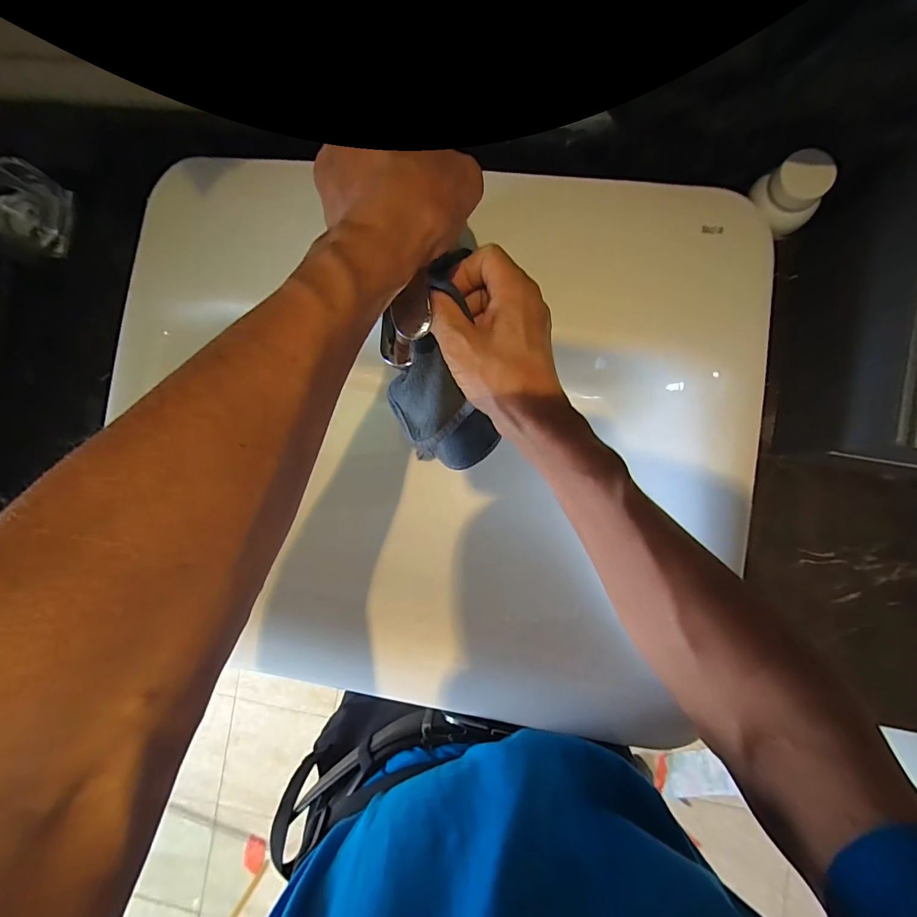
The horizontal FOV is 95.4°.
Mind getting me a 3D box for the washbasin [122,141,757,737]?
[{"bbox_3d":[-0.025,-0.008,0.393,0.519,0.140,0.413,6,87,7],"label":"washbasin"}]

